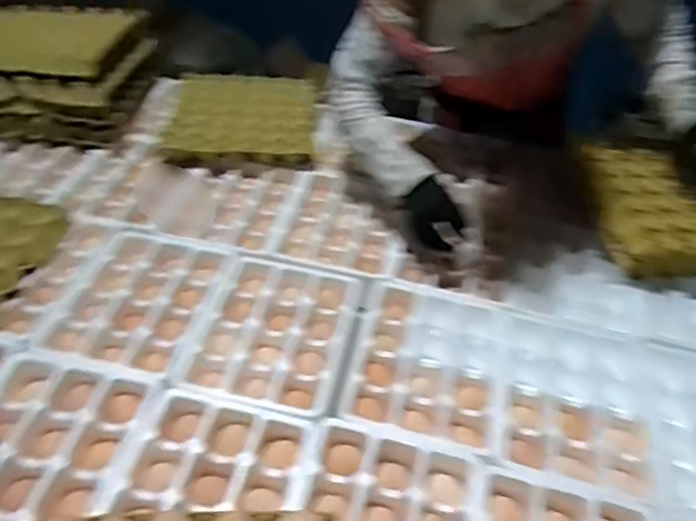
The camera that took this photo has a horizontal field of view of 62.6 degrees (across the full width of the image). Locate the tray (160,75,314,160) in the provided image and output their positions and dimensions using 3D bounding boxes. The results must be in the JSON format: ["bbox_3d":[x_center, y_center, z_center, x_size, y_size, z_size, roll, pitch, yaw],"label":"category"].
[{"bbox_3d":[-0.200,-0.275,1.103,0.272,0.052,0.255,-1,43,-9],"label":"tray"}]

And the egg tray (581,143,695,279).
[{"bbox_3d":[0.555,-0.079,0.968,0.287,0.112,0.267,5,43,-3],"label":"egg tray"}]

